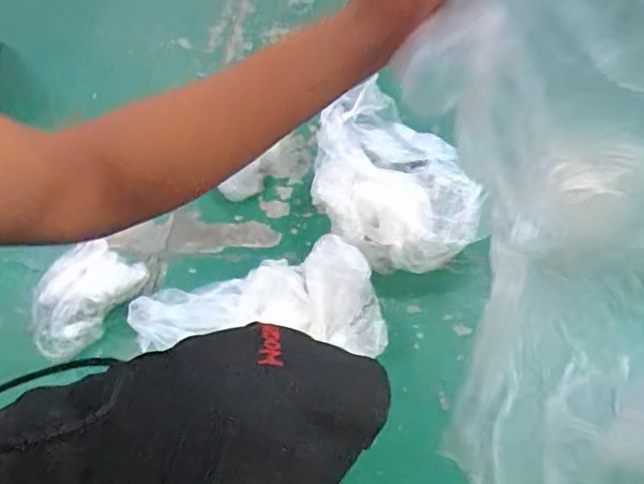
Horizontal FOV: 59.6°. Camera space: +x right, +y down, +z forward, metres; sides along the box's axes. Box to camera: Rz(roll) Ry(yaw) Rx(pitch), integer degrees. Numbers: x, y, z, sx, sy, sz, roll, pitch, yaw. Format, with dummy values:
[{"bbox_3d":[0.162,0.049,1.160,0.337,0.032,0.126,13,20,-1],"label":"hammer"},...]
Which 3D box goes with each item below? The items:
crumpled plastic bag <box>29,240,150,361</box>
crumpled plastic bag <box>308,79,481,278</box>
[{"bbox_3d":[-0.394,0.084,0.919,0.168,0.052,0.196,20,52,19],"label":"crumpled plastic bag"},{"bbox_3d":[0.124,-0.116,1.015,0.275,0.145,0.356,-8,48,-4],"label":"crumpled plastic bag"}]

